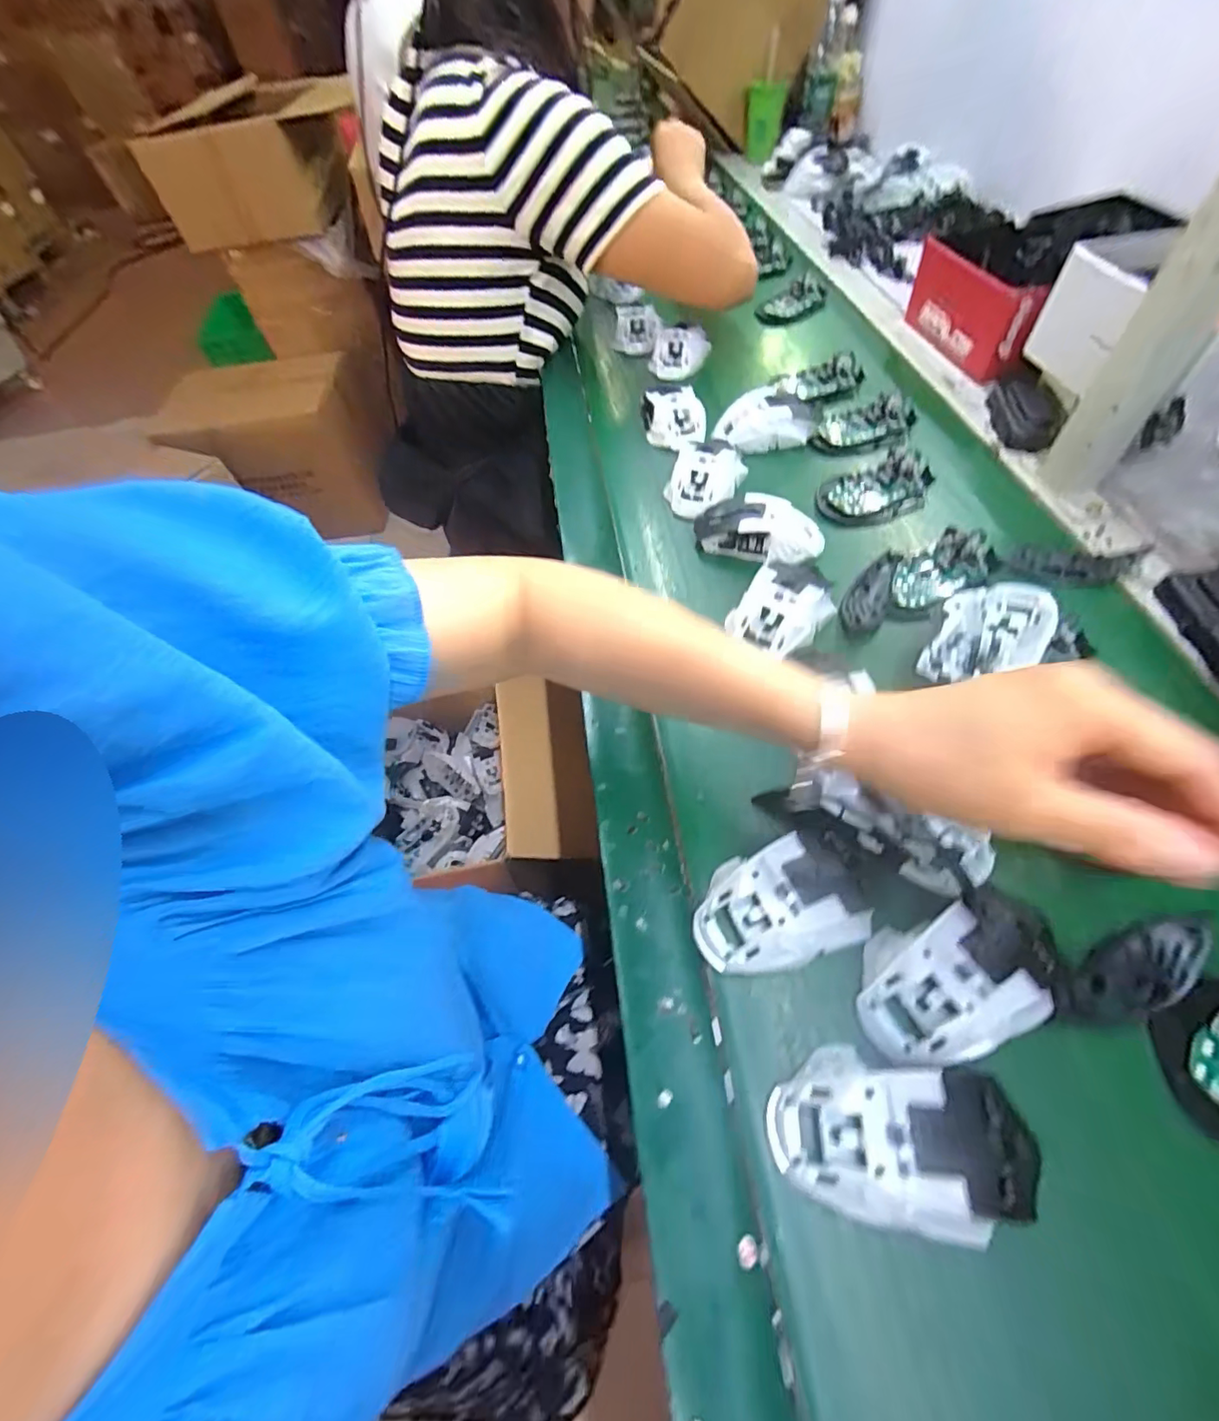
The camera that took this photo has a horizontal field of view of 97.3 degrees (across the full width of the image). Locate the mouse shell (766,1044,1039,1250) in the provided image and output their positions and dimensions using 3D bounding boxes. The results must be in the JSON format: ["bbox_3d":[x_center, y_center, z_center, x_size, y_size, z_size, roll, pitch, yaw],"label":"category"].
[{"bbox_3d":[0.138,0.204,0.254,0.111,0.036,0.064,8,63,6],"label":"mouse shell"}]

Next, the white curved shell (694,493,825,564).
[{"bbox_3d":[0.138,-0.171,0.492,0.112,0.032,0.051,14,63,9],"label":"white curved shell"}]

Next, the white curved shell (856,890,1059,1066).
[{"bbox_3d":[0.191,0.145,0.285,0.113,0.036,0.073,-17,60,-6],"label":"white curved shell"}]

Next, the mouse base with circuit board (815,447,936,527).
[{"bbox_3d":[0.265,-0.216,0.524,0.110,0.031,0.066,-18,63,-8],"label":"mouse base with circuit board"}]

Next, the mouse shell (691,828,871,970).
[{"bbox_3d":[0.097,0.115,0.315,0.092,0.036,0.063,-14,62,-6],"label":"mouse shell"}]

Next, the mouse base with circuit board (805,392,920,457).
[{"bbox_3d":[0.280,-0.310,0.581,0.119,0.019,0.060,-21,63,-9],"label":"mouse base with circuit board"}]

